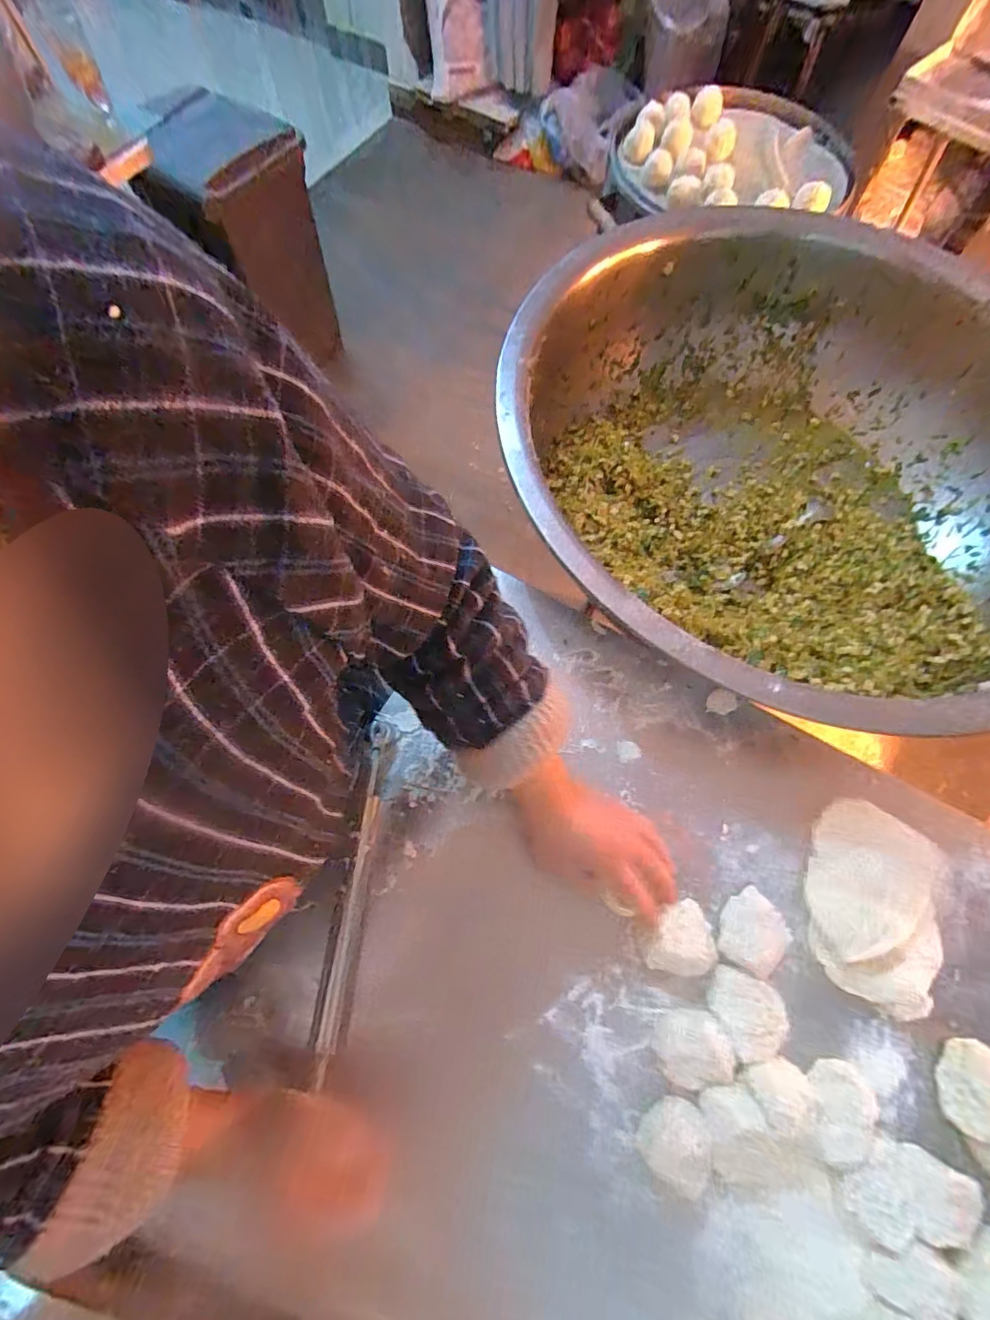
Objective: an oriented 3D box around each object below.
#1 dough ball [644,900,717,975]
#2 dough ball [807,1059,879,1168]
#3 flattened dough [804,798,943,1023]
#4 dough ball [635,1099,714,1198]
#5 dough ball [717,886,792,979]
[{"bbox_3d":[0.159,0.237,0.439,0.058,0.025,0.056,0,63,0],"label":"dough ball"},{"bbox_3d":[0.266,0.349,0.396,0.044,0.026,0.063,11,70,4],"label":"dough ball"},{"bbox_3d":[0.338,0.216,0.460,0.113,0.030,0.162,11,64,5],"label":"flattened dough"},{"bbox_3d":[0.140,0.367,0.387,0.051,0.023,0.056,0,69,0],"label":"dough ball"},{"bbox_3d":[0.221,0.232,0.441,0.048,0.021,0.062,31,73,11],"label":"dough ball"}]

